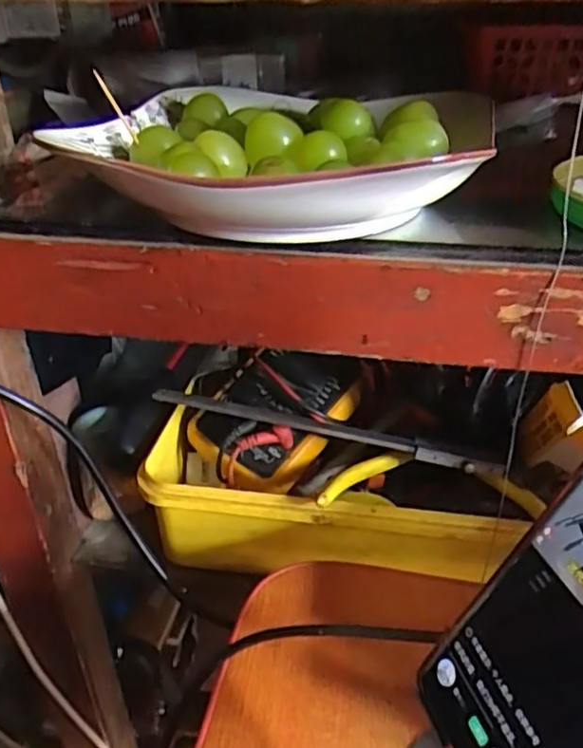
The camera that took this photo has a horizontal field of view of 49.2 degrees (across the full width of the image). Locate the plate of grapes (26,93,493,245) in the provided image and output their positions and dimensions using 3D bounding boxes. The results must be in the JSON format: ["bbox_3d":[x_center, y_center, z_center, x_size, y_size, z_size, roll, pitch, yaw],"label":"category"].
[{"bbox_3d":[-0.006,-0.104,0.305,0.178,0.040,0.182,0,32,0],"label":"plate of grapes"}]

